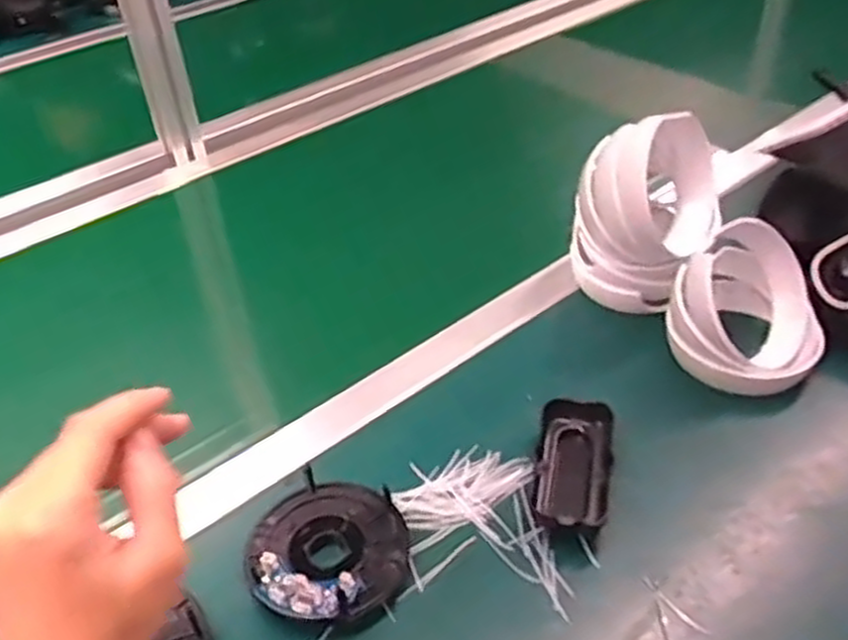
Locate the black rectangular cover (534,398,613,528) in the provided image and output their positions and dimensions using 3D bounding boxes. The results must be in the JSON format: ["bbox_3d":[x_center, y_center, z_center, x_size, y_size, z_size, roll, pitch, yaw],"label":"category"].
[{"bbox_3d":[0.103,0.104,0.544,0.049,0.027,0.107,5,41,10],"label":"black rectangular cover"}]

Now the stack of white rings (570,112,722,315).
[{"bbox_3d":[0.189,-0.099,0.679,0.121,0.163,0.148,10,42,16],"label":"stack of white rings"}]

